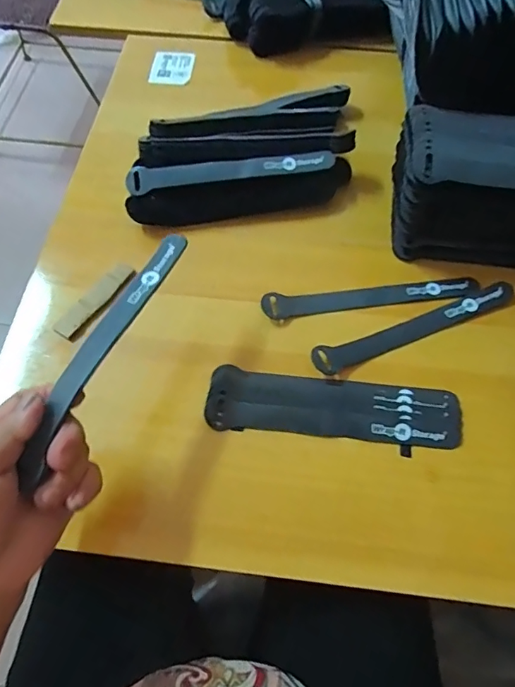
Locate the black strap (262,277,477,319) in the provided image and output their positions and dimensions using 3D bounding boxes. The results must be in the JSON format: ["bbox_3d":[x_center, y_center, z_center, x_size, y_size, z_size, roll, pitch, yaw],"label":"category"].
[{"bbox_3d":[0.102,-0.043,0.426,0.192,0.009,0.024,-6,63,-3],"label":"black strap"}]

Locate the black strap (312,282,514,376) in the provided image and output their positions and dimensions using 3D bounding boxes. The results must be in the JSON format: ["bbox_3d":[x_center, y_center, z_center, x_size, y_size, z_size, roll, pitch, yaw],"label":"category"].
[{"bbox_3d":[0.136,-0.014,0.409,0.190,0.016,0.024,-20,65,-10],"label":"black strap"}]

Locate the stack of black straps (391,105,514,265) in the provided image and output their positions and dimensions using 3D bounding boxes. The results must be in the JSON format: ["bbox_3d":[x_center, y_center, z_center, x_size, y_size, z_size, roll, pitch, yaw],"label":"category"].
[{"bbox_3d":[0.218,-0.132,0.413,0.209,0.101,0.090,3,63,1],"label":"stack of black straps"}]

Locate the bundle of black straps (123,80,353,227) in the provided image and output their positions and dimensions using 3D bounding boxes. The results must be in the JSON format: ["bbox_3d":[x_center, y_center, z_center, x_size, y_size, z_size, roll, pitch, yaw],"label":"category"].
[{"bbox_3d":[-0.011,-0.196,0.485,0.249,0.046,0.139,-13,64,-7],"label":"bundle of black straps"}]

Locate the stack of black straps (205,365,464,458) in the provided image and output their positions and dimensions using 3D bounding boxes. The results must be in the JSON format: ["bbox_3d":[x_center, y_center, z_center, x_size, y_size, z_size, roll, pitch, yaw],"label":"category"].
[{"bbox_3d":[0.061,0.052,0.381,0.199,0.013,0.049,6,63,3],"label":"stack of black straps"}]

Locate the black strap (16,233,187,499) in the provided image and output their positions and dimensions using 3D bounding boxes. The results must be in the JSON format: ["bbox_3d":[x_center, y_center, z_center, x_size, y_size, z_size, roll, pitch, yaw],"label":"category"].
[{"bbox_3d":[-0.099,-0.002,0.311,0.023,0.012,0.194,20,62,10],"label":"black strap"}]

